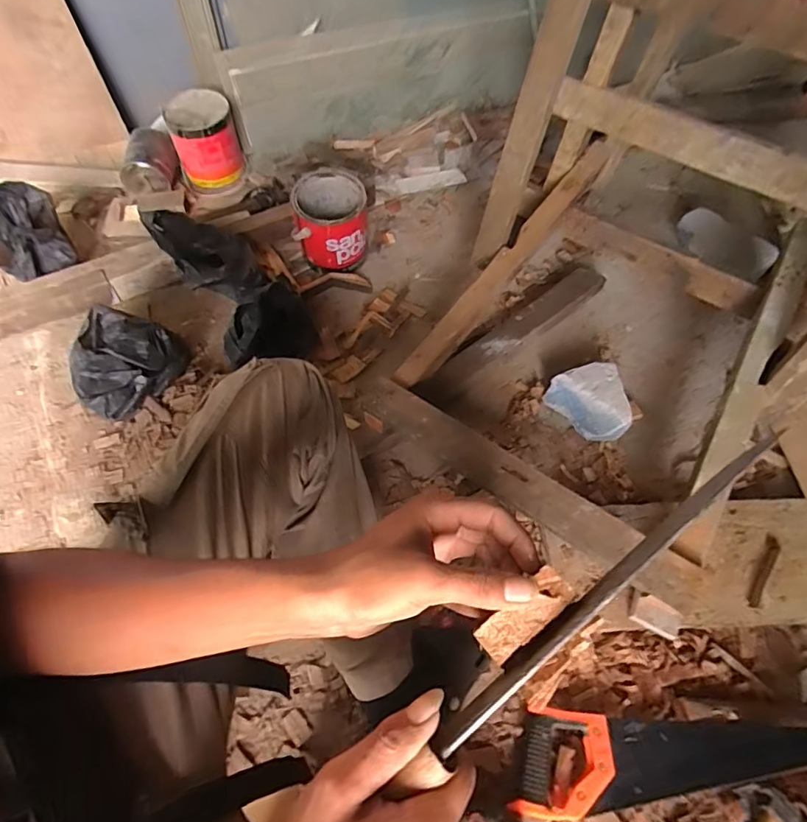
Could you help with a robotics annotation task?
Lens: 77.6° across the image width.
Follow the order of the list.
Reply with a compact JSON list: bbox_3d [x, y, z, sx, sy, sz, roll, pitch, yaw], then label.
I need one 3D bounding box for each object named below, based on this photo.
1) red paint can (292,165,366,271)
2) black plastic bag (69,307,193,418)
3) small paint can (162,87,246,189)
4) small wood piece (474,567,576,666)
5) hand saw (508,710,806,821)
[{"bbox_3d":[-0.149,-0.392,1.075,0.142,0.162,0.147,0,59,-1],"label":"red paint can"},{"bbox_3d":[-0.499,-0.092,0.908,0.136,0.125,0.195,40,66,21],"label":"black plastic bag"},{"bbox_3d":[-0.475,-0.652,1.208,0.147,0.171,0.125,-16,60,-9],"label":"small paint can"},{"bbox_3d":[0.067,0.112,0.276,0.057,0.004,0.022,-37,65,-7],"label":"small wood piece"},{"bbox_3d":[0.353,0.440,0.634,0.426,0.039,0.114,-1,59,0],"label":"hand saw"}]

